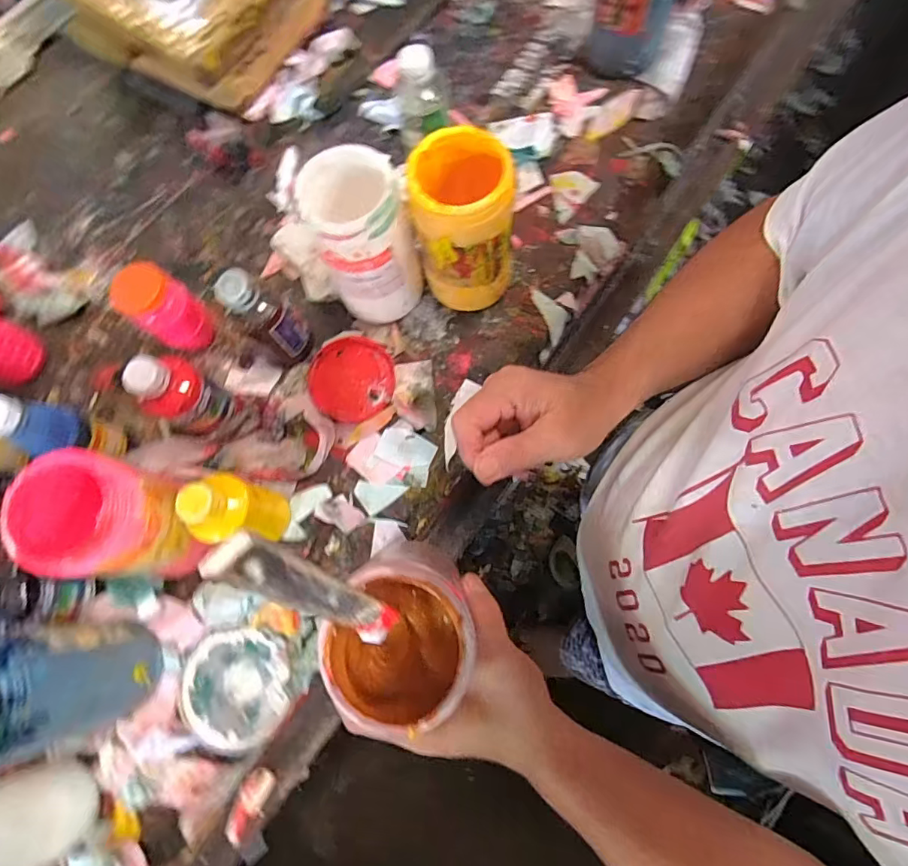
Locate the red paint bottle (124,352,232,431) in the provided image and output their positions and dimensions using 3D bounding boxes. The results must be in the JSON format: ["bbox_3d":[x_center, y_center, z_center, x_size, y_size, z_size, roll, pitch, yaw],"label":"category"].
[{"bbox_3d":[-0.272,-0.040,0.510,0.059,0.099,0.058,-1,75,5],"label":"red paint bottle"}]

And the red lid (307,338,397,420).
[{"bbox_3d":[-0.115,-0.061,0.575,0.093,0.006,0.095,-1,75,5],"label":"red lid"}]

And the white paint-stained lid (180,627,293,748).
[{"bbox_3d":[-0.213,0.248,0.501,0.101,0.012,0.106,-1,75,5],"label":"white paint-stained lid"}]

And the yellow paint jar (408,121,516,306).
[{"bbox_3d":[0.011,-0.208,0.525,0.099,0.175,0.099,-1,74,4],"label":"yellow paint jar"}]

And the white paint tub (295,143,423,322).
[{"bbox_3d":[-0.089,-0.194,0.521,0.091,0.169,0.100,-1,75,5],"label":"white paint tub"}]

